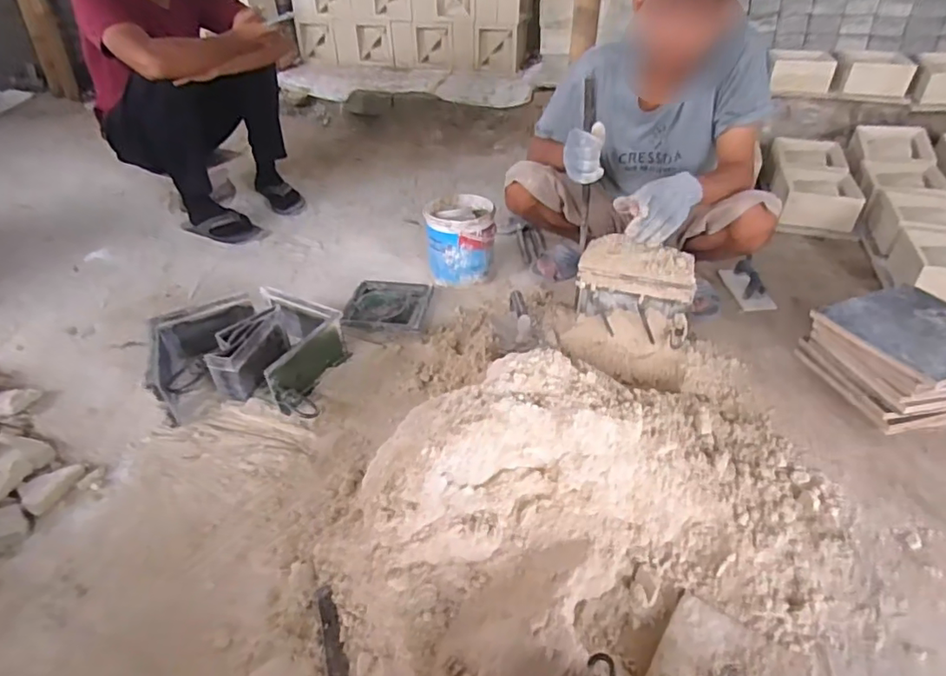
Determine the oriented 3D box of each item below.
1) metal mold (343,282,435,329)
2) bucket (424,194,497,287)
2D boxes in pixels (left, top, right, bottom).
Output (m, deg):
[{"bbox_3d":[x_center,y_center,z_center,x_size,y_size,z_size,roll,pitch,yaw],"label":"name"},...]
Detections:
[{"bbox_3d":[-0.197,-0.087,1.320,0.179,0.024,0.201,3,41,5],"label":"metal mold"},{"bbox_3d":[-0.030,-0.258,1.443,0.173,0.163,0.181,-3,40,-2],"label":"bucket"}]

